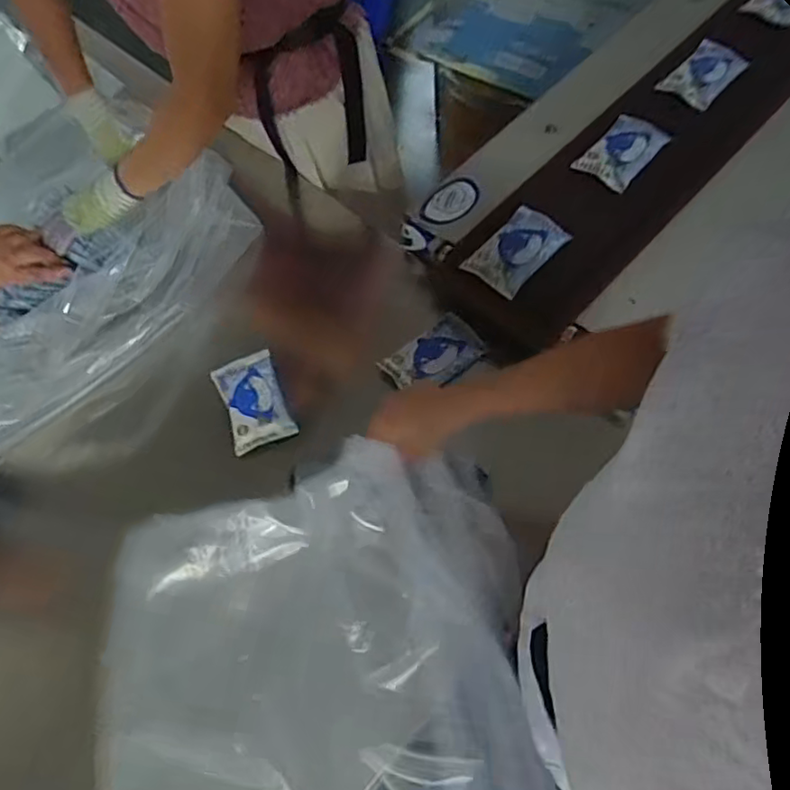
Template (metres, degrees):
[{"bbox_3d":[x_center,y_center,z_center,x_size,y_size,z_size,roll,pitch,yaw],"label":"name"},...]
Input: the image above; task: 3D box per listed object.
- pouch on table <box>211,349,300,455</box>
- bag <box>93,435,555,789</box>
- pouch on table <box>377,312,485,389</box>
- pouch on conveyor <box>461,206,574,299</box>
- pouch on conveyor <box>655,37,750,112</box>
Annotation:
[{"bbox_3d":[-0.201,0.008,0.902,0.085,0.018,0.142,-21,63,-8],"label":"pouch on table"},{"bbox_3d":[-0.062,0.353,0.569,0.384,0.156,0.541,-9,62,-1],"label":"bag"},{"bbox_3d":[0.059,-0.055,0.913,0.148,0.029,0.079,-32,70,-17],"label":"pouch on table"},{"bbox_3d":[0.174,-0.204,0.897,0.087,0.029,0.148,38,70,21],"label":"pouch on conveyor"},{"bbox_3d":[0.508,-0.526,1.048,0.083,0.018,0.150,37,70,21],"label":"pouch on conveyor"}]

